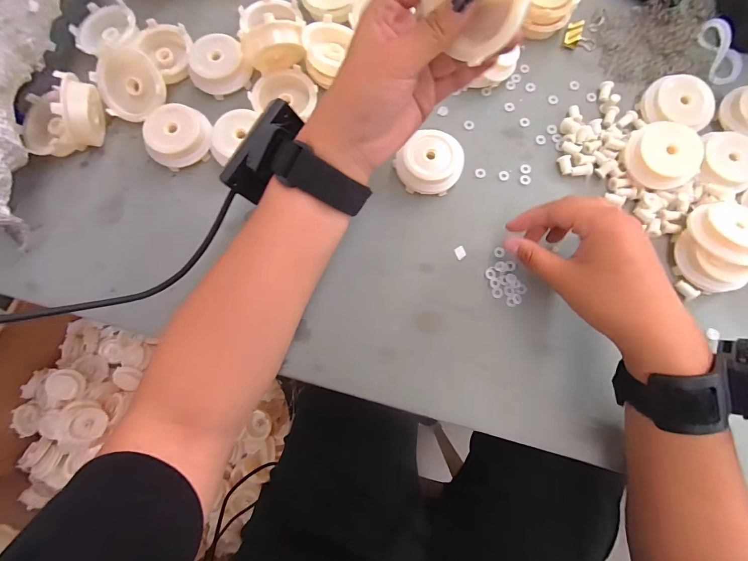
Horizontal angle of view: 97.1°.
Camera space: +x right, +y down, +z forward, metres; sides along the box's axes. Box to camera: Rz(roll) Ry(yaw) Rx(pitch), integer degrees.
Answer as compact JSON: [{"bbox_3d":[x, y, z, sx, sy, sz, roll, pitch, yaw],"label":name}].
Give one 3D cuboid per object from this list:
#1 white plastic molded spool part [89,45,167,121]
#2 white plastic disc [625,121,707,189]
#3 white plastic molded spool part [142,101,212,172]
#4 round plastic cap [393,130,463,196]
[{"bbox_3d":[-0.215,-0.174,0.291,0.055,0.013,0.055,1,109,4],"label":"white plastic molded spool part"},{"bbox_3d":[0.251,-0.108,0.285,0.053,0.022,0.053,0,79,-1],"label":"white plastic disc"},{"bbox_3d":[-0.175,-0.129,0.297,0.054,0.022,0.049,-22,80,-5],"label":"white plastic molded spool part"},{"bbox_3d":[0.052,-0.103,0.292,0.049,0.025,0.057,44,81,7],"label":"round plastic cap"}]

